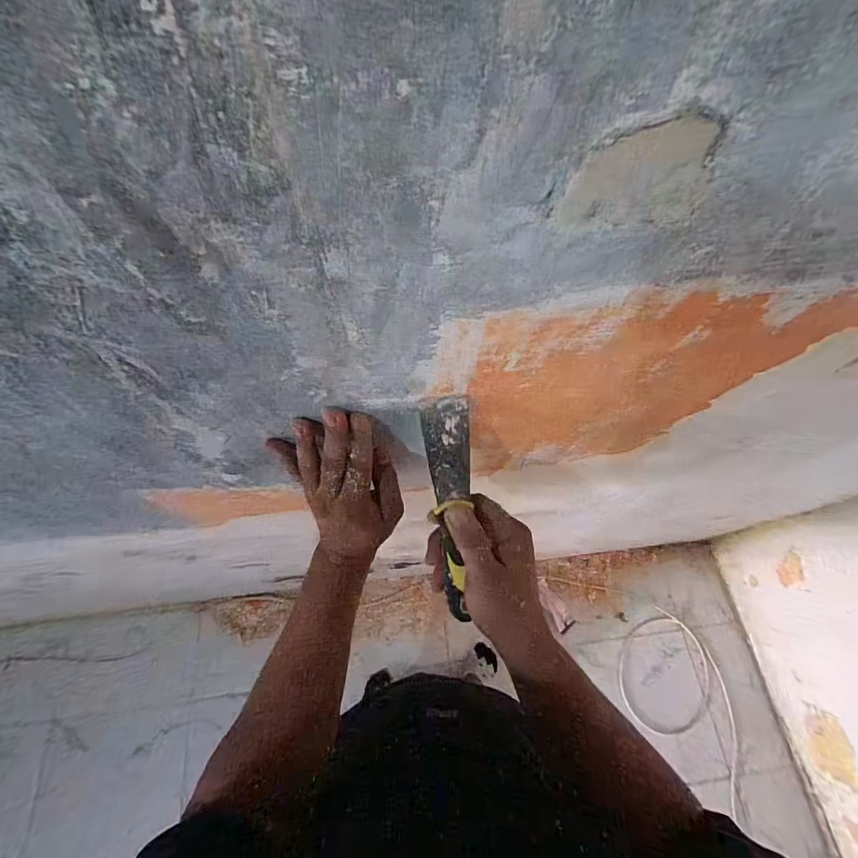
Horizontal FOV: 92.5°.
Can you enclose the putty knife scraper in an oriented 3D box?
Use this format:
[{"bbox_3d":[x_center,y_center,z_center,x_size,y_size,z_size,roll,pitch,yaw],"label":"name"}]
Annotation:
[{"bbox_3d":[0.017,0.069,0.328,0.035,0.014,0.189,-3,102,-3],"label":"putty knife scraper"}]

